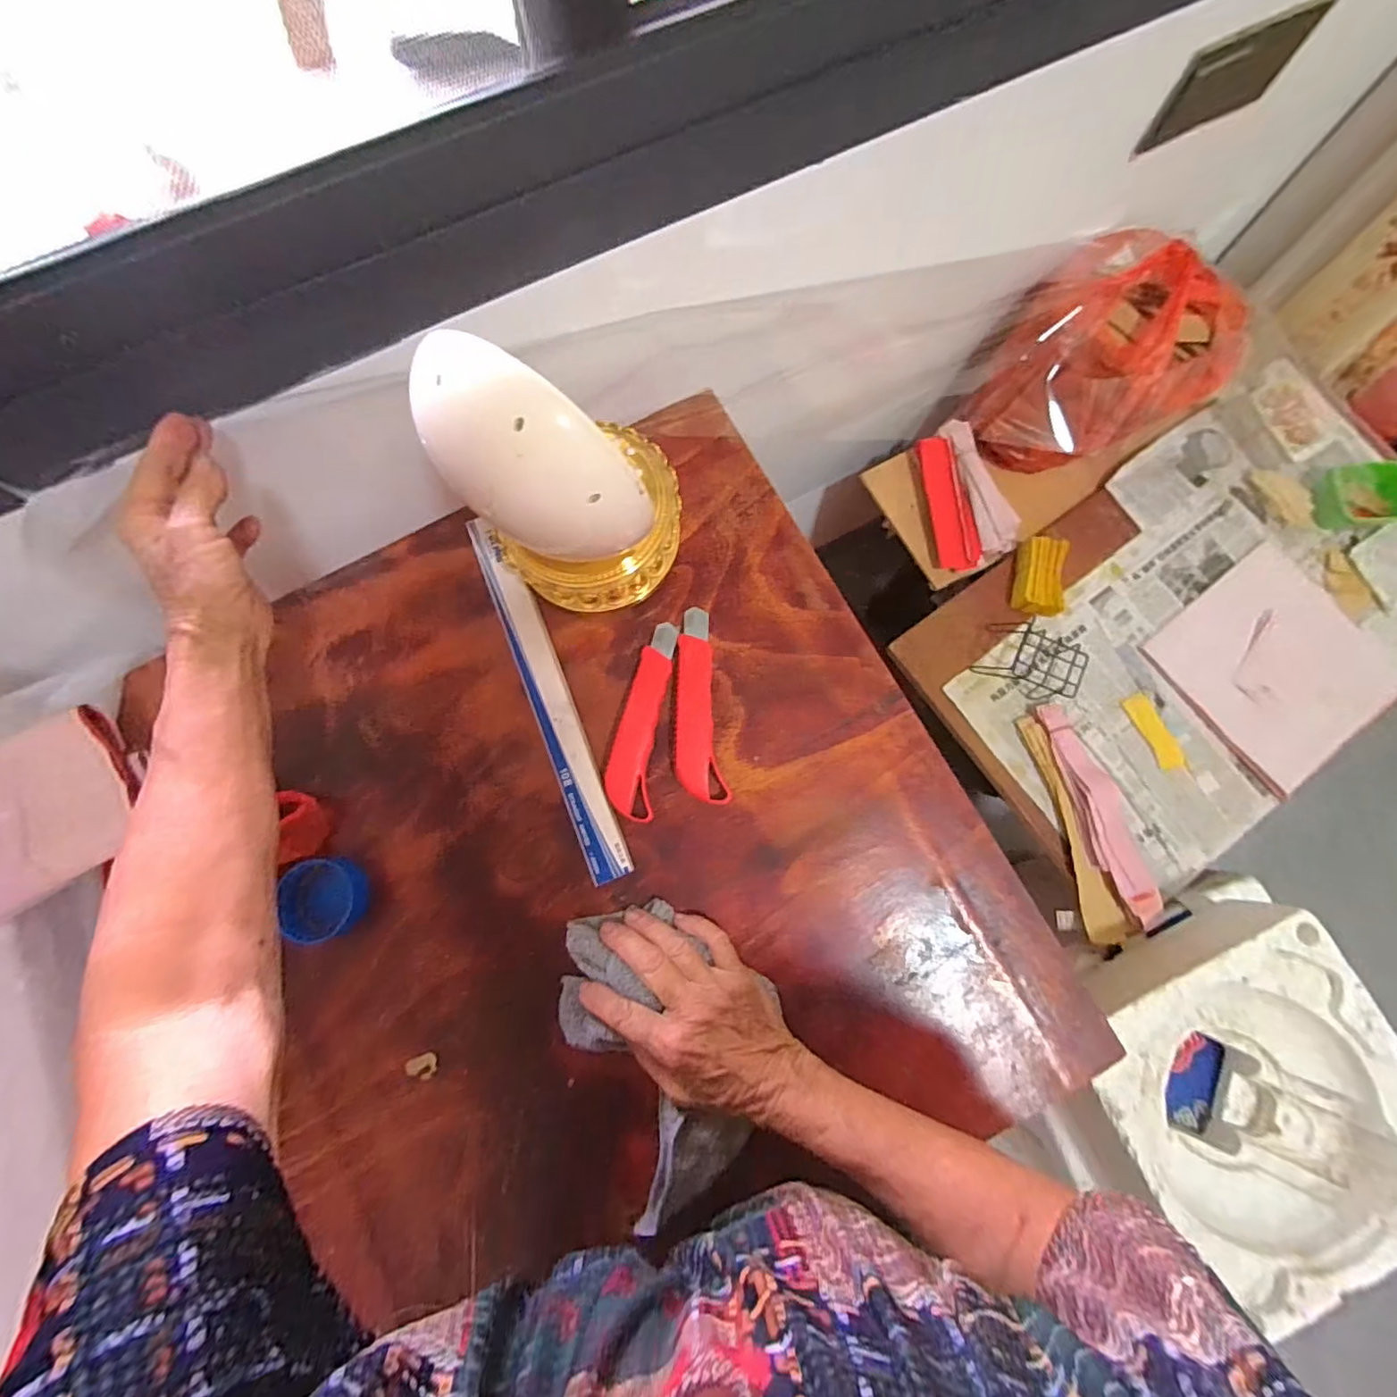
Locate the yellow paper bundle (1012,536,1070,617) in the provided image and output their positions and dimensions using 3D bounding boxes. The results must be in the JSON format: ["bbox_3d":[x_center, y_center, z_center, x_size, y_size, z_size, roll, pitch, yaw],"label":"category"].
[{"bbox_3d":[0.472,-0.166,0.821,0.059,0.042,0.110,11,78,2],"label":"yellow paper bundle"}]

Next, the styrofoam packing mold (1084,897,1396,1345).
[{"bbox_3d":[0.588,0.438,0.665,0.301,0.149,0.307,-27,79,-6],"label":"styrofoam packing mold"}]

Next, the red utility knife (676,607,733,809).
[{"bbox_3d":[-0.001,0.003,0.453,0.035,0.023,0.151,-4,78,-2],"label":"red utility knife"}]

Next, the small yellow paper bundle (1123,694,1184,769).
[{"bbox_3d":[0.615,0.045,0.802,0.034,0.007,0.107,-24,79,-6],"label":"small yellow paper bundle"}]

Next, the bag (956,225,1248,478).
[{"bbox_3d":[0.518,-0.432,0.785,0.248,0.219,0.231,44,80,8],"label":"bag"}]

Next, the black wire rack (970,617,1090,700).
[{"bbox_3d":[0.445,-0.052,0.791,0.119,0.054,0.081,29,79,6],"label":"black wire rack"}]

